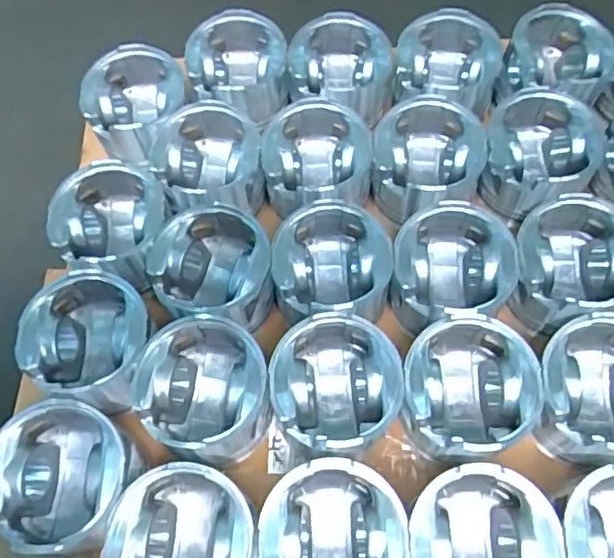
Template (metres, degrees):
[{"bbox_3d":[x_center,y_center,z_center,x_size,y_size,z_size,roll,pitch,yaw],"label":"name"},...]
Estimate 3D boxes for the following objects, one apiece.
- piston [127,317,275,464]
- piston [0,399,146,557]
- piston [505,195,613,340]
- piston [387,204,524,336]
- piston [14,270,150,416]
[{"bbox_3d":[-0.086,0.098,0.521,0.107,0.082,0.106,-1,65,2],"label":"piston"},{"bbox_3d":[-0.194,0.161,0.485,0.107,0.072,0.107,21,67,12],"label":"piston"},{"bbox_3d":[0.245,-0.006,0.561,0.109,0.079,0.118,-1,65,2],"label":"piston"},{"bbox_3d":[0.132,-0.003,0.560,0.103,0.079,0.109,-1,65,2],"label":"piston"},{"bbox_3d":[-0.189,0.055,0.533,0.097,0.073,0.107,21,67,12],"label":"piston"}]

